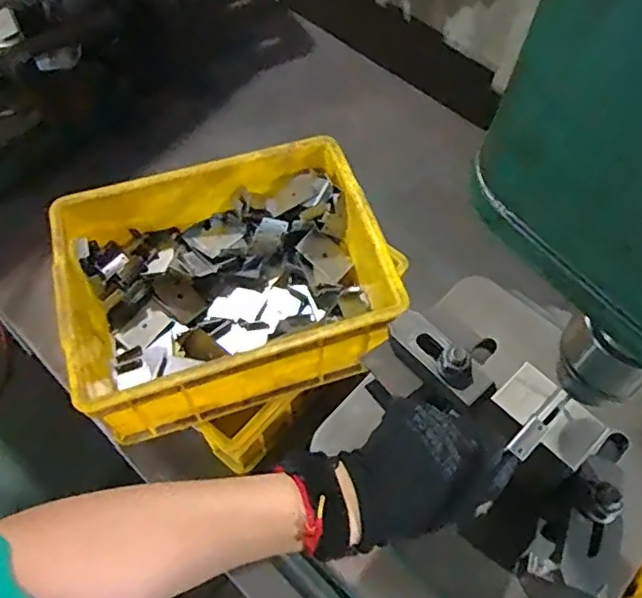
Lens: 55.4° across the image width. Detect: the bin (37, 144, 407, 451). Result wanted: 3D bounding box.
[{"bbox_3d":[-0.104,-0.019,0.692,0.343,0.116,0.255,-19,62,-10],"label":"bin"}]

